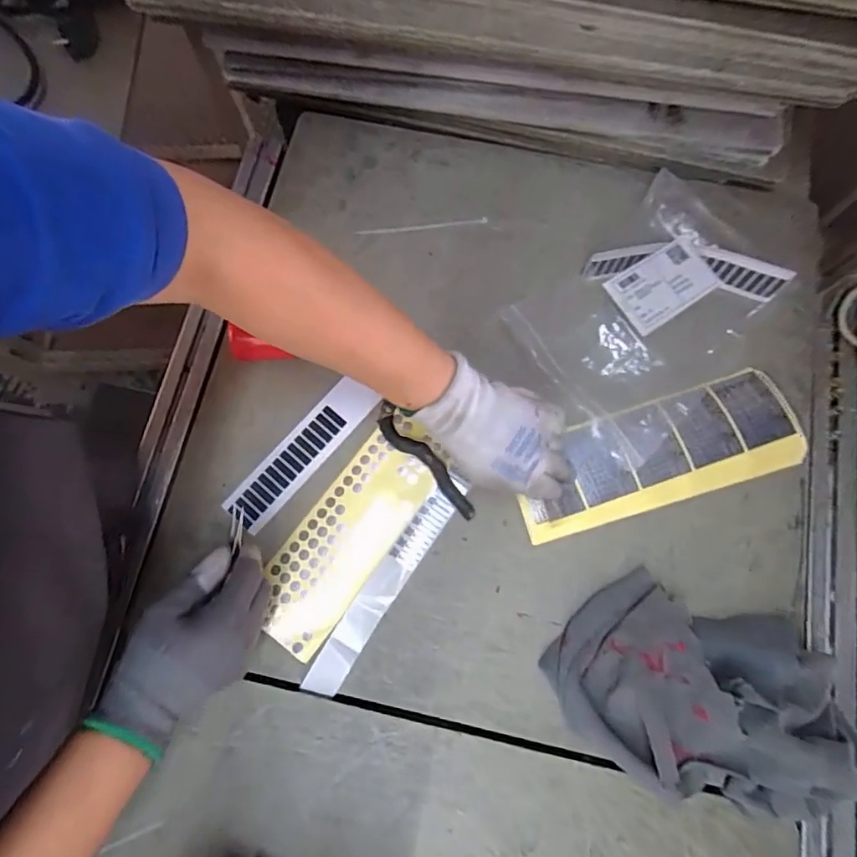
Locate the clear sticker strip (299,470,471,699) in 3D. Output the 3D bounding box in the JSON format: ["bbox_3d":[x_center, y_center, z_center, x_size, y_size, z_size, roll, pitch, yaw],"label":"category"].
[{"bbox_3d":[-0.036,0.139,0.469,0.030,0.006,0.227,34,78,4],"label":"clear sticker strip"}]

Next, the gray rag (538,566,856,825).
[{"bbox_3d":[0.226,0.220,0.419,0.245,0.061,0.159,21,76,5],"label":"gray rag"}]

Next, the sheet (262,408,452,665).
[{"bbox_3d":[-0.073,0.094,0.479,0.084,0.006,0.225,36,78,8],"label":"sheet"}]

